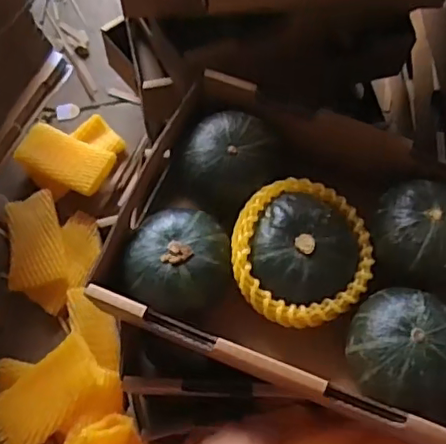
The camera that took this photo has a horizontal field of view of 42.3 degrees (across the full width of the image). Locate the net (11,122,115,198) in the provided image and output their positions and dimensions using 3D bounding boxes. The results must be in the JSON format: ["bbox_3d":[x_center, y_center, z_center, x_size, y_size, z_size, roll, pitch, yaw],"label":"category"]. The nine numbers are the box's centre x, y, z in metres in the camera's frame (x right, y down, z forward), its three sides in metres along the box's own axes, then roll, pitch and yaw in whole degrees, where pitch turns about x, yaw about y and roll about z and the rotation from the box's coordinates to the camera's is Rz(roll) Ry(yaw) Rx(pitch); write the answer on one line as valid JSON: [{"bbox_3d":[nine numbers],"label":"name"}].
[{"bbox_3d":[-0.199,-0.079,0.732,0.117,0.026,0.065,27,69,9],"label":"net"}]

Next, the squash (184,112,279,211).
[{"bbox_3d":[0.004,-0.051,0.509,0.077,0.055,0.075,1,68,-2],"label":"squash"}]

